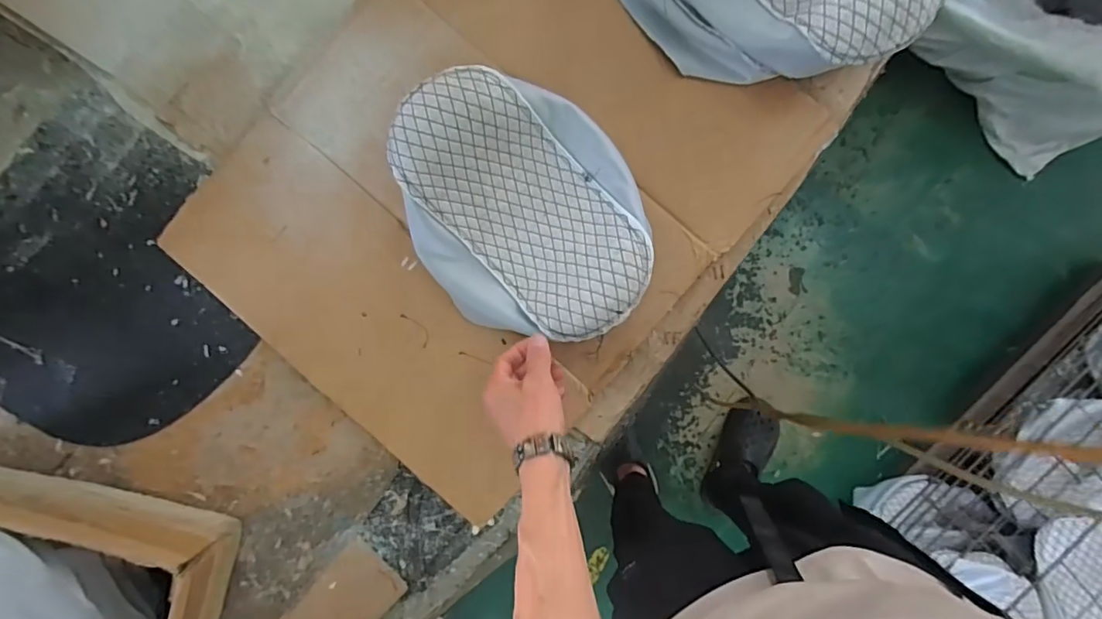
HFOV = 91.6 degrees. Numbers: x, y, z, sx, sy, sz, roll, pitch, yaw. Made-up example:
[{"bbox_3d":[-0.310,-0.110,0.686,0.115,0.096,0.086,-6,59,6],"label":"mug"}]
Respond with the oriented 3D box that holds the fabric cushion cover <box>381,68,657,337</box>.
[{"bbox_3d":[-0.029,-0.099,0.557,0.223,0.096,0.281,-32,87,-2],"label":"fabric cushion cover"}]

